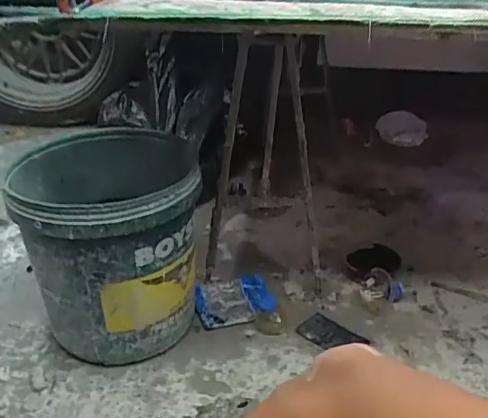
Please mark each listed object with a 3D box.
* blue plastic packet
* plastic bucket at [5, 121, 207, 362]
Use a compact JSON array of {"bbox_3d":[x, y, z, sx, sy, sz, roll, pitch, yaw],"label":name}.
[{"bbox_3d":[-0.020,0.177,1.114,0.151,0.031,0.136,-3,28,-4],"label":"blue plastic packet"},{"bbox_3d":[-0.228,0.071,1.014,0.286,0.327,0.307,-1,28,0],"label":"plastic bucket"}]

